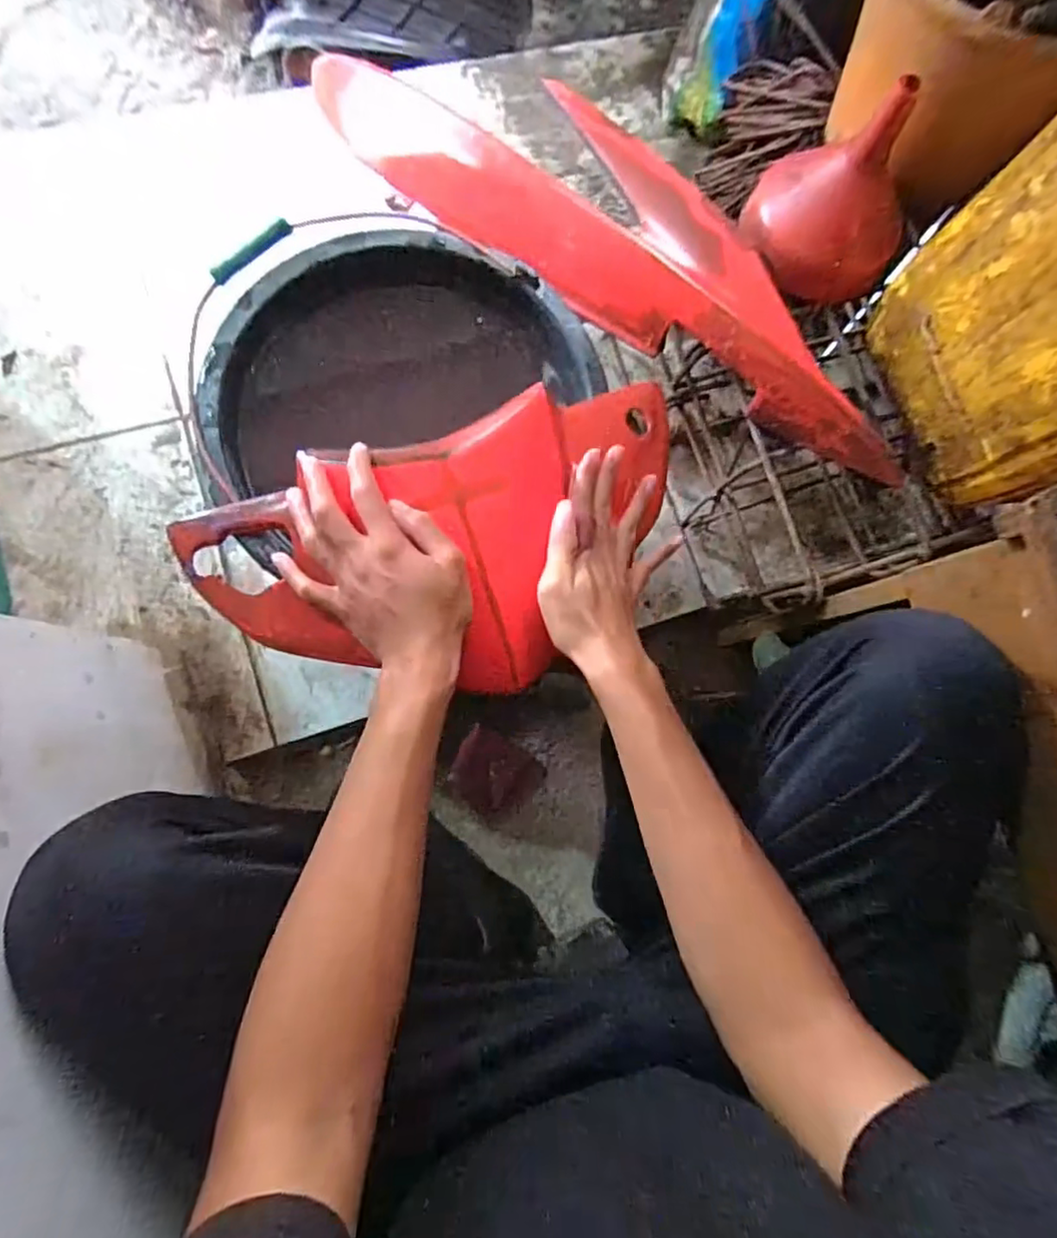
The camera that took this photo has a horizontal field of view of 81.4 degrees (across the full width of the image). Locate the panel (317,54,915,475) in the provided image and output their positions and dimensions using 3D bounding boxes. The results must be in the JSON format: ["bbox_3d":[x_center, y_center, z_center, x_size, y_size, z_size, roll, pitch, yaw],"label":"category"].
[{"bbox_3d":[0.052,-0.383,0.598,0.717,0.100,0.139,41,80,16],"label":"panel"}]

